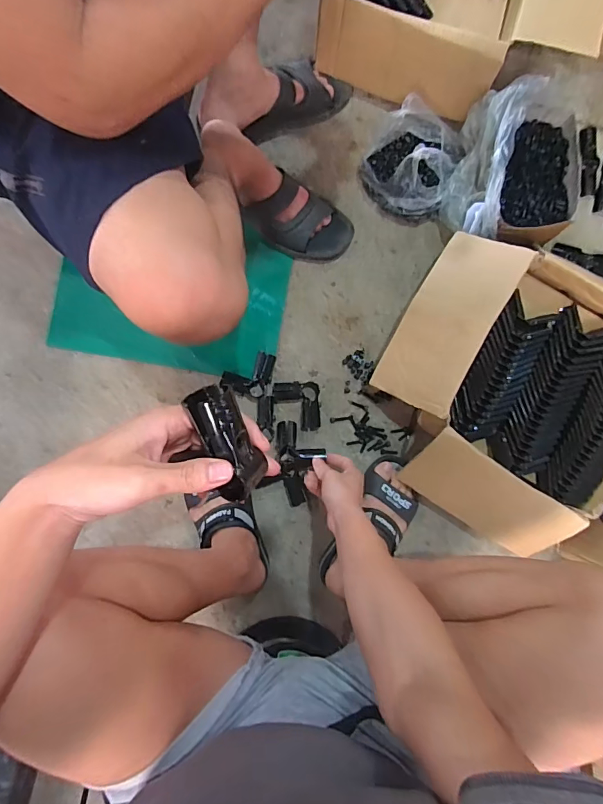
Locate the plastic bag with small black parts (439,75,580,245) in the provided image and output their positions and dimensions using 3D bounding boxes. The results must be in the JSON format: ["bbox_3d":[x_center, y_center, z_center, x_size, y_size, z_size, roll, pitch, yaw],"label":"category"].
[{"bbox_3d":[0.374,-0.405,0.758,0.211,0.112,0.266,17,87,-2],"label":"plastic bag with small black parts"}]

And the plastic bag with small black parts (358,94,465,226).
[{"bbox_3d":[0.196,-0.426,0.750,0.158,0.112,0.176,21,87,-1],"label":"plastic bag with small black parts"}]

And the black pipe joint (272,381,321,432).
[{"bbox_3d":[-0.007,0.008,0.755,0.082,0.030,0.085,-2,87,-2],"label":"black pipe joint"}]

